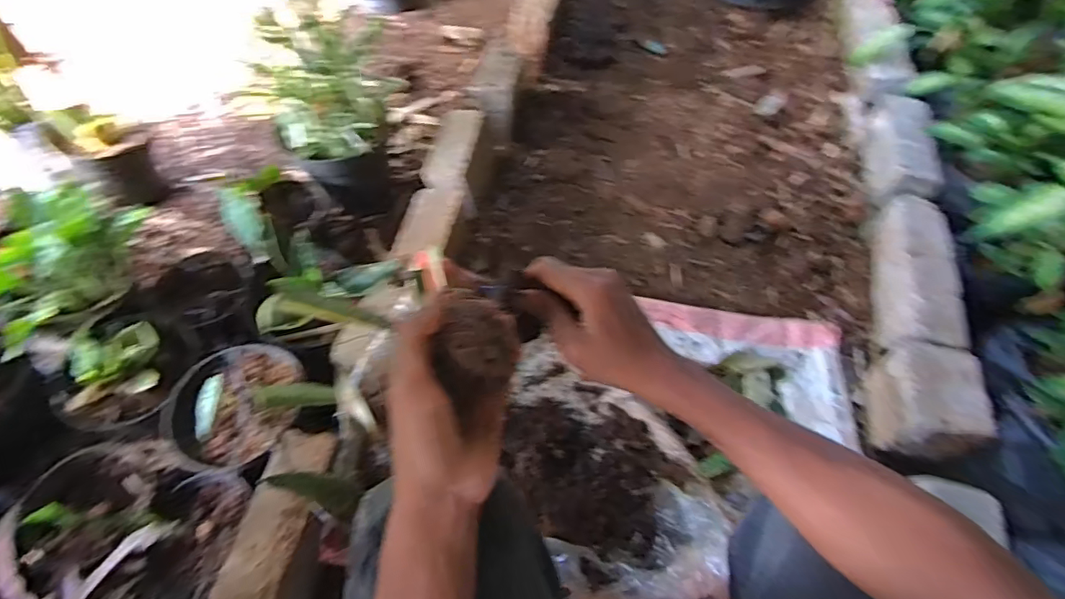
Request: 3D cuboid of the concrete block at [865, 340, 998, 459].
[{"bbox_3d":[0.589,0.147,0.818,0.099,0.136,0.157,14,61,8],"label":"concrete block"}]

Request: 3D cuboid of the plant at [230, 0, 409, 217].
[{"bbox_3d":[-0.348,-0.322,0.993,0.239,0.346,0.202,-28,64,-15],"label":"plant"}]

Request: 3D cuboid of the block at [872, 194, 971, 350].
[{"bbox_3d":[0.659,-0.039,0.951,0.081,0.112,0.319,10,60,5],"label":"block"}]

